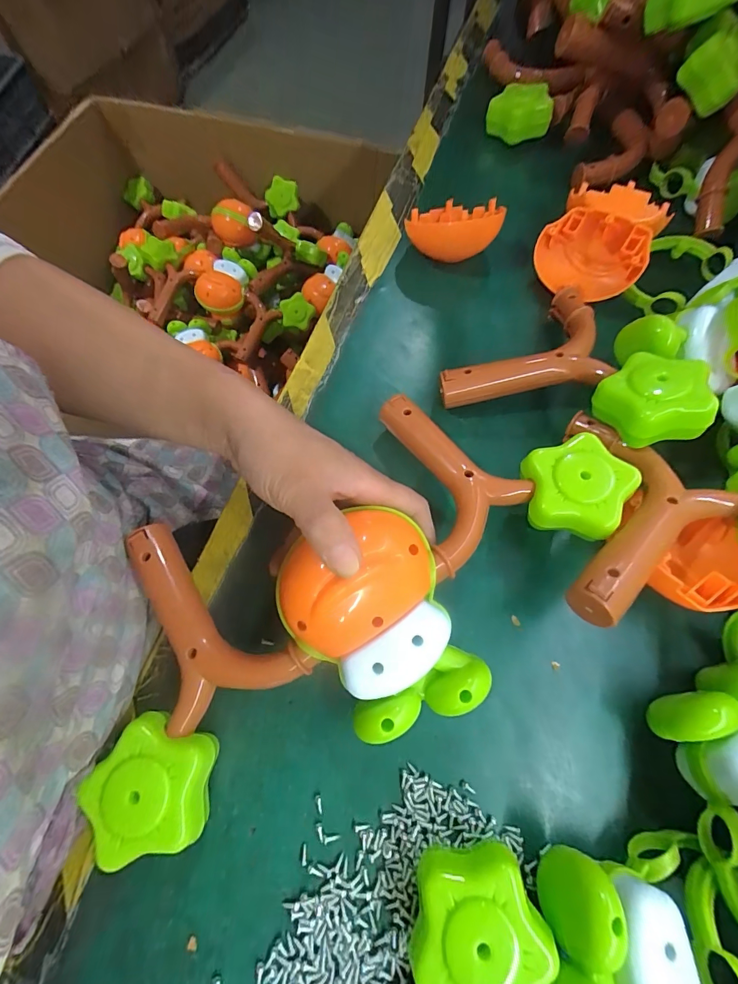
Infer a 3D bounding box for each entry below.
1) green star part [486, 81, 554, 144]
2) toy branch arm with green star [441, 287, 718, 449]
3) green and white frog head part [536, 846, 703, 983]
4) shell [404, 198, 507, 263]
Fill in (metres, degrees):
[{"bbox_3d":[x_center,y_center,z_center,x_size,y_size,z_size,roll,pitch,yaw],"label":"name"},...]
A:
[{"bbox_3d":[0.163,-0.410,0.445,0.053,0.049,0.053,-17,72,-7],"label":"green star part"},{"bbox_3d":[0.156,-0.107,0.311,0.164,0.086,0.138,24,70,7],"label":"toy branch arm with green star"},{"bbox_3d":[0.116,0.228,0.195,0.064,0.055,0.080,12,69,3],"label":"green and white frog head part"},{"bbox_3d":[0.080,-0.250,0.380,0.083,0.052,0.065,17,69,5],"label":"shell"}]

